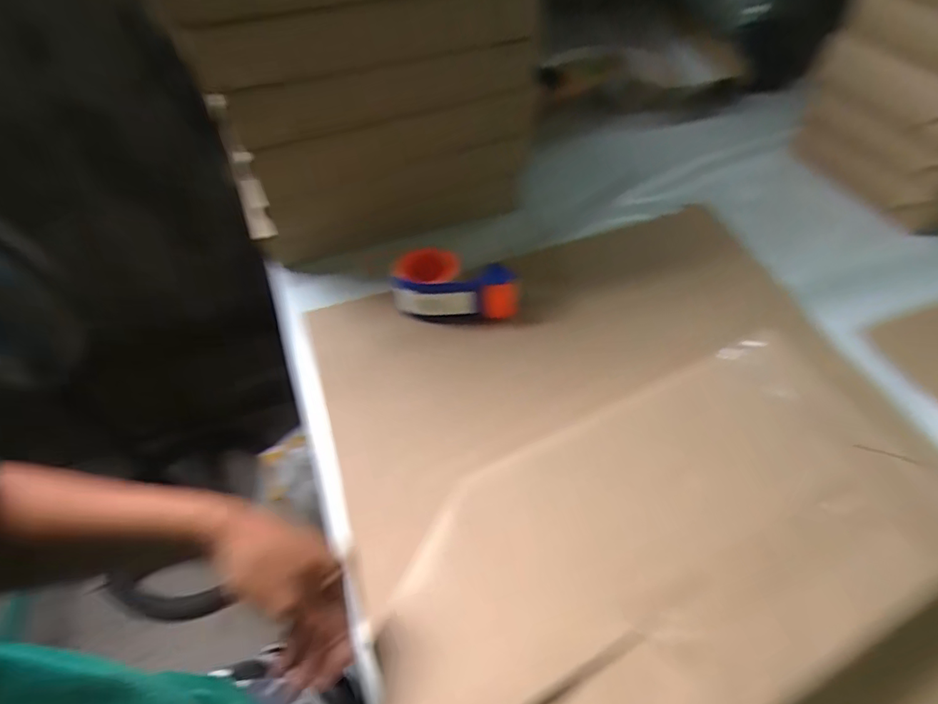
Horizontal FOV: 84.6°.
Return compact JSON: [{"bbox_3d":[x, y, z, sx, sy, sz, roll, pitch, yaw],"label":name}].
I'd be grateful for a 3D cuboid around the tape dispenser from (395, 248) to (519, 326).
[{"bbox_3d":[-0.017,-0.085,0.683,0.159,0.072,0.082,2,51,5],"label":"tape dispenser"}]

